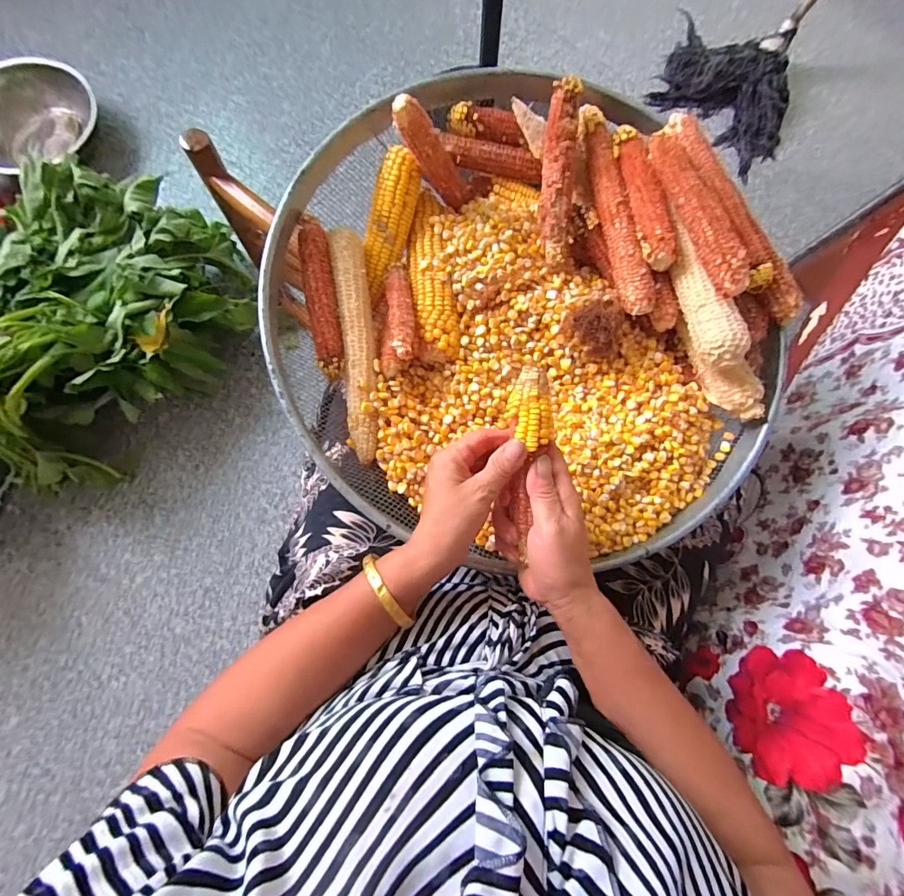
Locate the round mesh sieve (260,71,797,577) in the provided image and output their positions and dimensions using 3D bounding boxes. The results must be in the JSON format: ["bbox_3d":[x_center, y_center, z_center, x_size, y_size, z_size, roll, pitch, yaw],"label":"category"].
[{"bbox_3d":[0.069,-0.123,0.400,0.446,0.101,0.482,1,81,-4],"label":"round mesh sieve"}]

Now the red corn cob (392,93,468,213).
[{"bbox_3d":[-0.018,-0.290,0.415,0.025,0.124,0.026,2,80,28],"label":"red corn cob"}]

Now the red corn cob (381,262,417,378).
[{"bbox_3d":[-0.052,-0.134,0.416,0.032,0.032,0.121,1,81,-4],"label":"red corn cob"}]

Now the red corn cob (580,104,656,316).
[{"bbox_3d":[0.164,-0.238,0.418,0.027,0.023,0.216,-12,82,-6],"label":"red corn cob"}]

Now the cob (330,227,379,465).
[{"bbox_3d":[-0.092,-0.102,0.405,0.031,0.023,0.224,-6,82,-5],"label":"cob"}]

